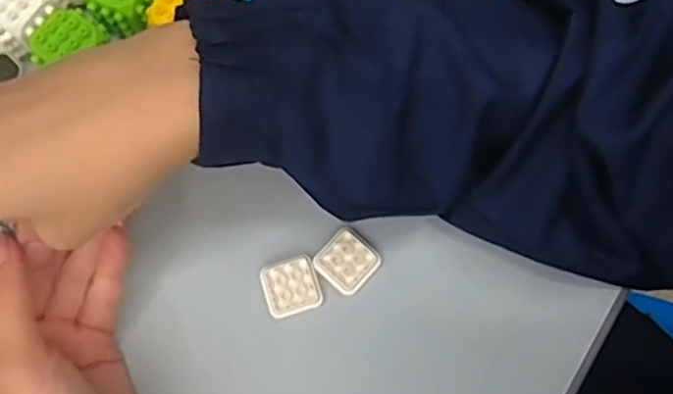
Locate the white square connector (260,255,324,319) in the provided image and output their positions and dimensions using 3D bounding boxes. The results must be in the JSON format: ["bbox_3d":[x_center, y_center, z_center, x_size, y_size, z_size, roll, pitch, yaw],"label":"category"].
[{"bbox_3d":[-0.023,0.045,0.330,0.027,0.005,0.027,-18,75,-6],"label":"white square connector"}]

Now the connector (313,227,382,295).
[{"bbox_3d":[0.006,0.033,0.333,0.028,0.004,0.027,40,77,10],"label":"connector"}]

